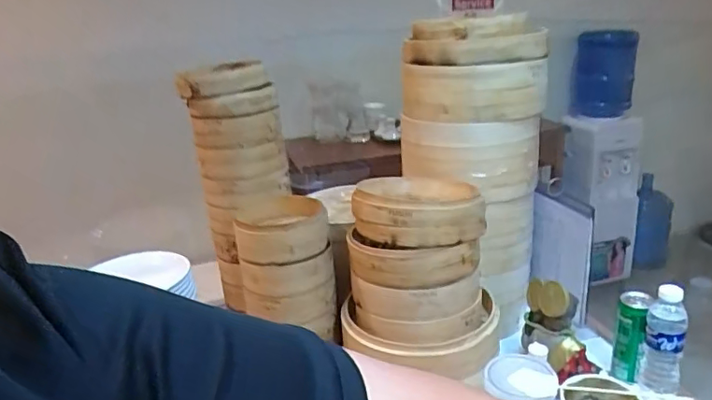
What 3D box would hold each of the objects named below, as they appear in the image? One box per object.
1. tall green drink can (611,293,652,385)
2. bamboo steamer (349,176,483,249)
[{"bbox_3d":[0.448,0.224,0.898,0.049,0.136,0.052,8,24,31],"label":"tall green drink can"},{"bbox_3d":[0.092,0.005,0.840,0.193,0.057,0.198,-5,20,-1],"label":"bamboo steamer"}]

